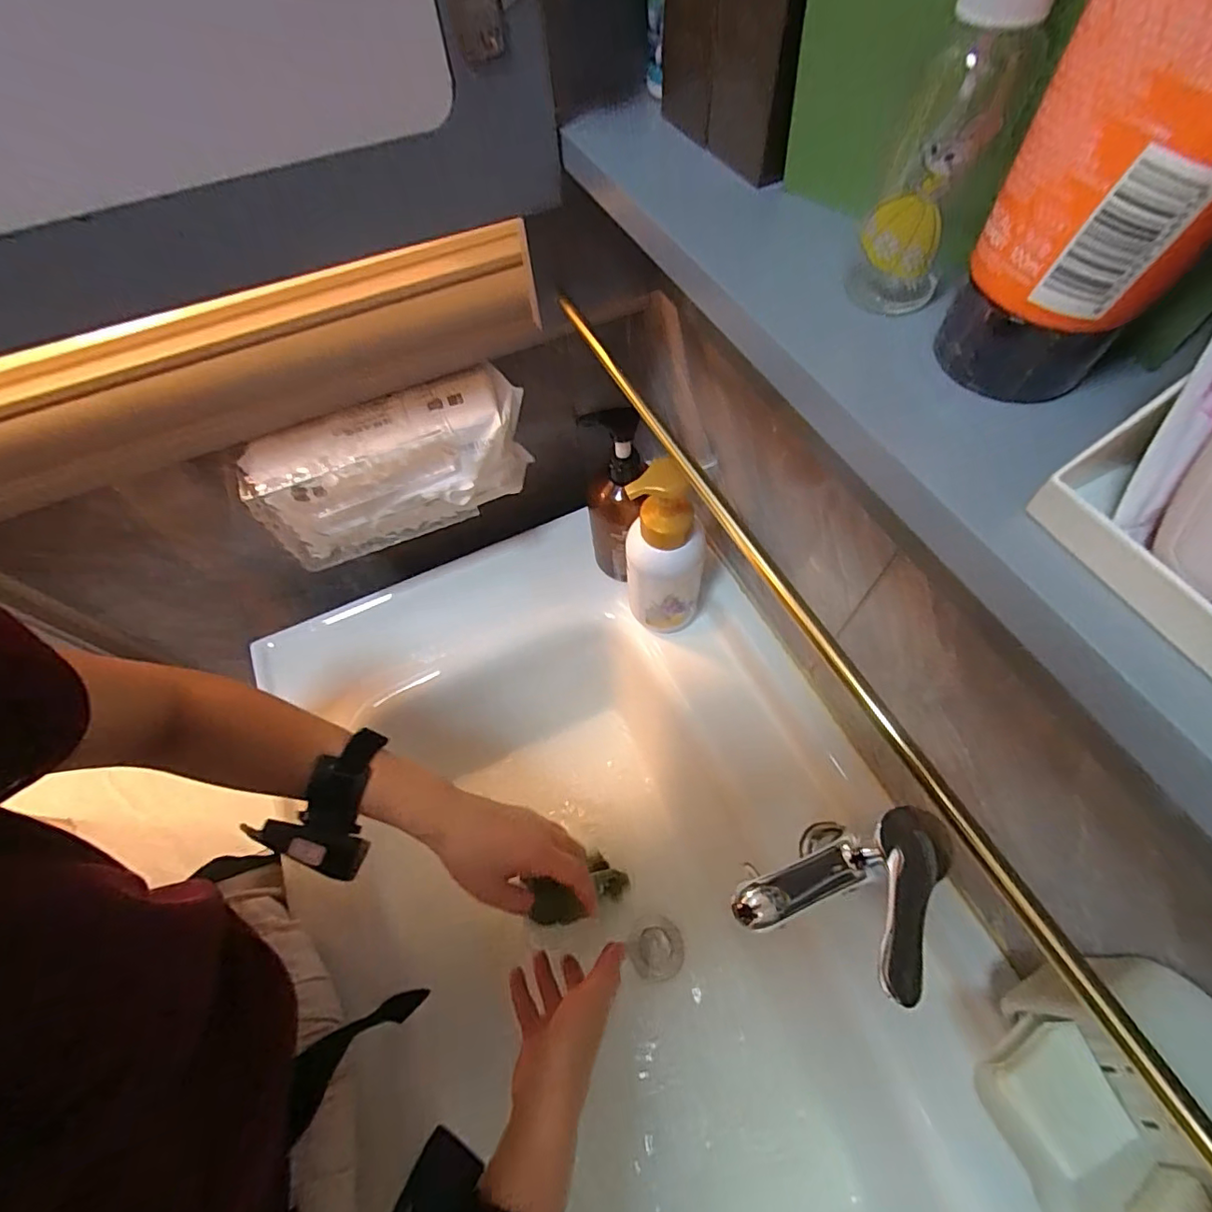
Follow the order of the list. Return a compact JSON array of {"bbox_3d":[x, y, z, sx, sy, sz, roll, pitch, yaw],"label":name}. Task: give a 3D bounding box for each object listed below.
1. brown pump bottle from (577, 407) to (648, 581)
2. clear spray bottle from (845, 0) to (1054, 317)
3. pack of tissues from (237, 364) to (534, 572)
[{"bbox_3d":[0.011,-0.102,0.546,0.060,0.199,0.078,-8,61,-1],"label":"brown pump bottle"},{"bbox_3d":[0.108,-0.148,0.161,0.035,0.112,0.026,25,66,16],"label":"clear spray bottle"},{"bbox_3d":[-0.185,-0.121,0.496,0.238,0.108,0.075,-24,63,-9],"label":"pack of tissues"}]

